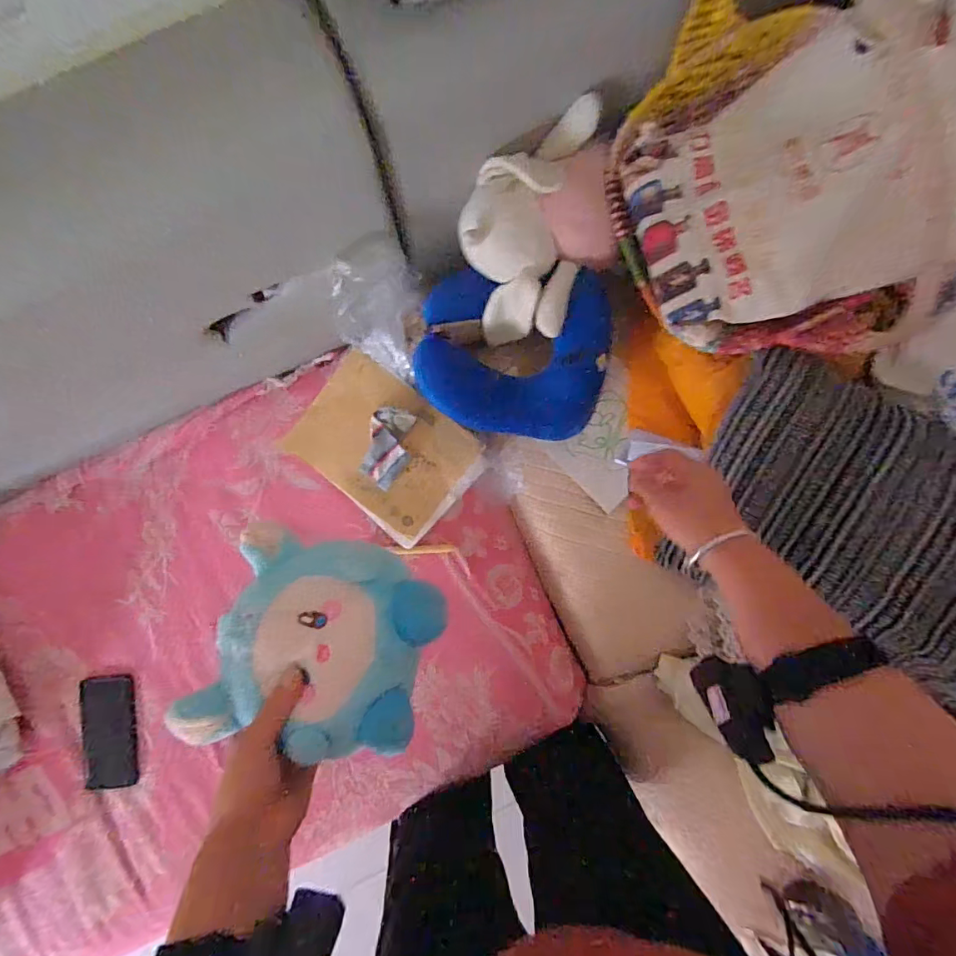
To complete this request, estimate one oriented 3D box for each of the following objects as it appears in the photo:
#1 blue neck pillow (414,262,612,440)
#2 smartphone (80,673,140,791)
[{"bbox_3d":[0.049,-0.180,0.698,0.268,0.090,0.224,7,107,-2],"label":"blue neck pillow"},{"bbox_3d":[-0.538,0.371,0.703,0.072,0.012,0.160,-2,87,-2],"label":"smartphone"}]

